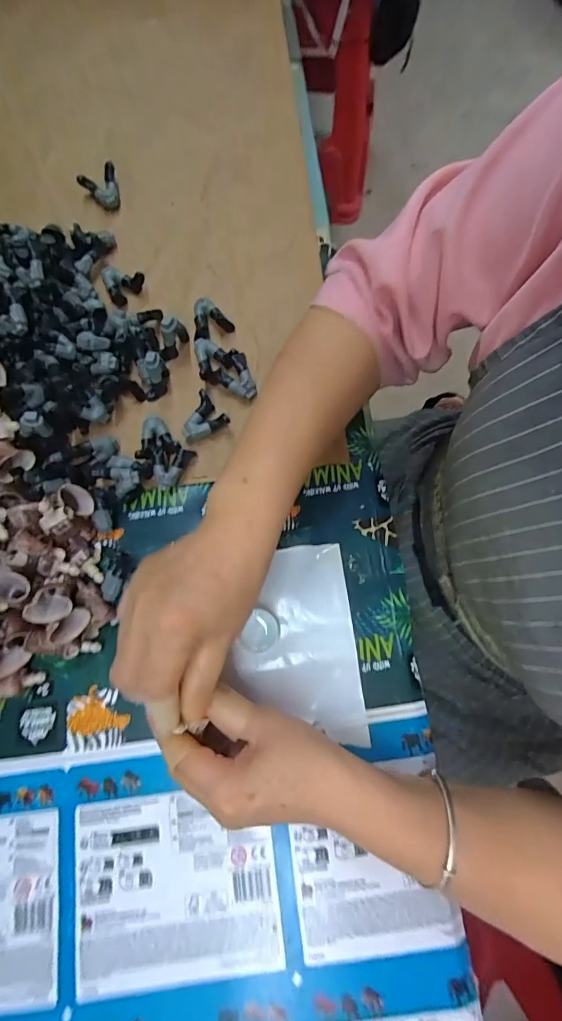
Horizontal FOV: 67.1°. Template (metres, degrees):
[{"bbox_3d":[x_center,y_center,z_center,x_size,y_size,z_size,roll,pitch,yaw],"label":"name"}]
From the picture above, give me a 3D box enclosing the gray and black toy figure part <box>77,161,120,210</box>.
[{"bbox_3d":[-0.179,-0.324,0.425,0.037,0.017,0.044,-26,76,-7],"label":"gray and black toy figure part"}]

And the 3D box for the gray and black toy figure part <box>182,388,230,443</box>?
[{"bbox_3d":[-0.068,-0.075,0.361,0.037,0.018,0.037,-40,78,-9],"label":"gray and black toy figure part"}]

